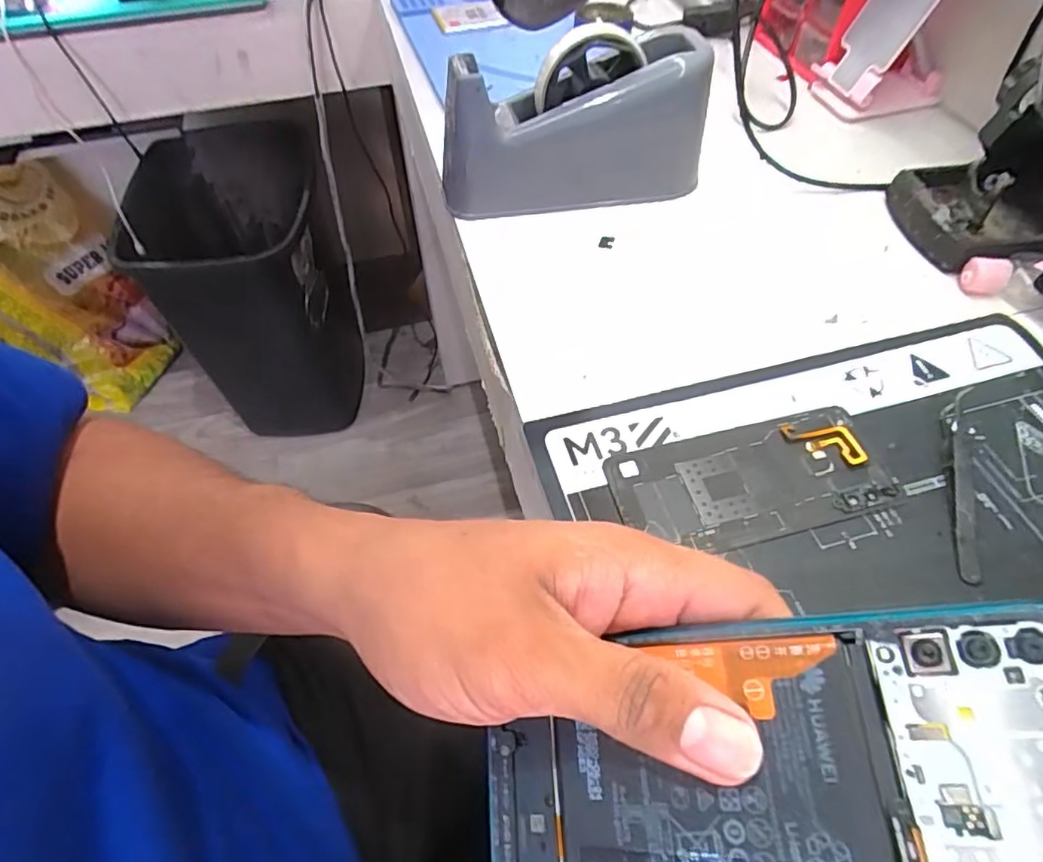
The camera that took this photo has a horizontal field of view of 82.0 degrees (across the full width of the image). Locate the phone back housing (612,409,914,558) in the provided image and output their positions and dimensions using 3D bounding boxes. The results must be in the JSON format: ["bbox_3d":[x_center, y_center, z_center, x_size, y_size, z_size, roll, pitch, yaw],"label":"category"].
[{"bbox_3d":[0.126,0.027,0.330,0.147,0.004,0.067,-11,55,-8],"label":"phone back housing"}]

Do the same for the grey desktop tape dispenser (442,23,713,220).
[{"bbox_3d":[0.037,-0.233,0.457,0.199,0.101,0.061,-8,54,-6],"label":"grey desktop tape dispenser"}]

